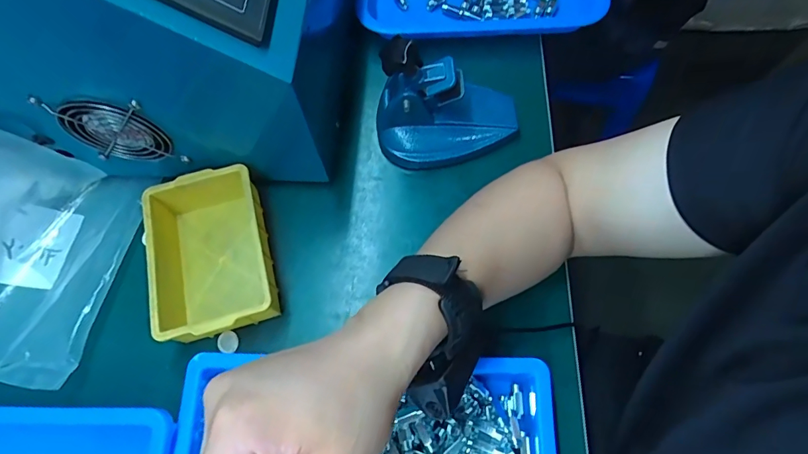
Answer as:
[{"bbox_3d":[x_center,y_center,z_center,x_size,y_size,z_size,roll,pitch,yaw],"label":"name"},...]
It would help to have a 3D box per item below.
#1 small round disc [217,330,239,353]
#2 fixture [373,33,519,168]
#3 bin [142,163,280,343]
[{"bbox_3d":[-0.160,0.105,0.394,0.019,0.006,0.019,0,67,1],"label":"small round disc"},{"bbox_3d":[0.047,-0.127,0.422,0.151,0.114,0.083,-11,67,-4],"label":"fixture"},{"bbox_3d":[-0.176,0.025,0.399,0.096,0.049,0.147,-15,68,-6],"label":"bin"}]

